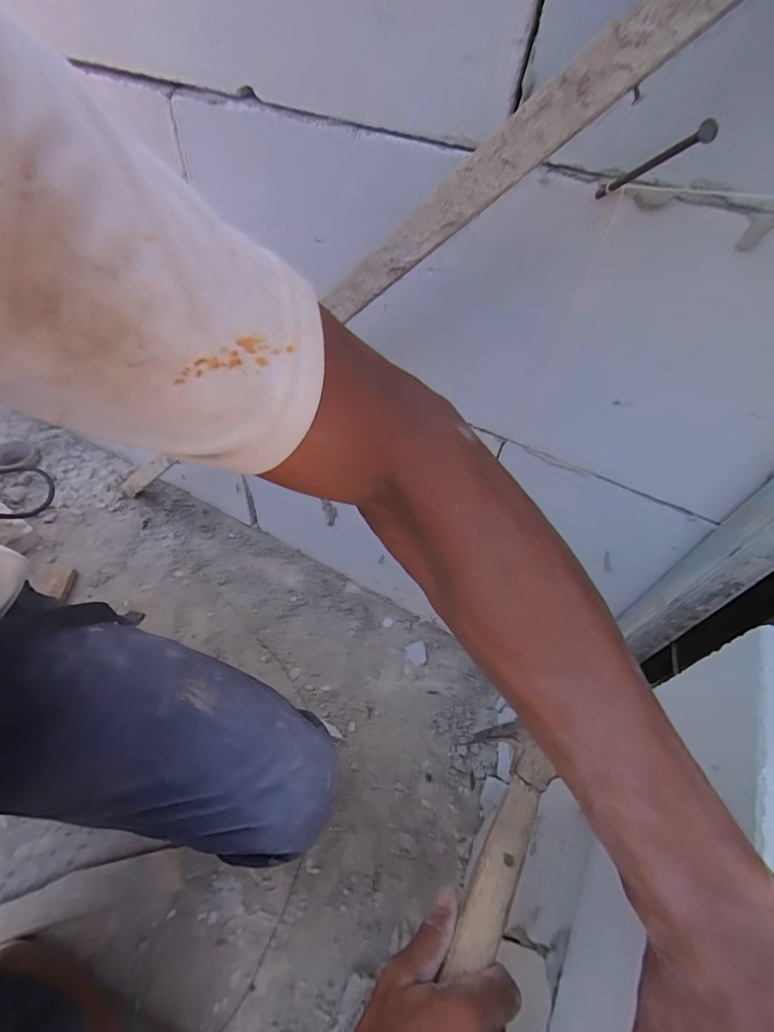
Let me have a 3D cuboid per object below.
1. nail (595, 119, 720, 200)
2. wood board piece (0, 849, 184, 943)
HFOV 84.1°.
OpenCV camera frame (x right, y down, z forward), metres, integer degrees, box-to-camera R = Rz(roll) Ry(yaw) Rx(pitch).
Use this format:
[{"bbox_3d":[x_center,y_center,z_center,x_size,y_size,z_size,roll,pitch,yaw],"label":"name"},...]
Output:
[{"bbox_3d":[0.136,-0.183,0.224,0.010,0.005,0.082,-2,21,-8],"label":"nail"},{"bbox_3d":[-0.341,0.417,0.469,0.212,0.009,0.044,-4,54,-16],"label":"wood board piece"}]

